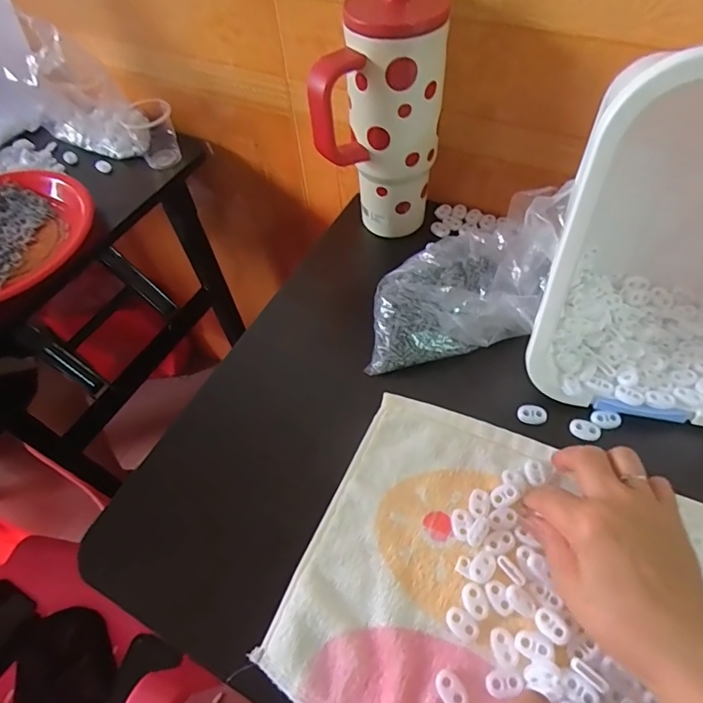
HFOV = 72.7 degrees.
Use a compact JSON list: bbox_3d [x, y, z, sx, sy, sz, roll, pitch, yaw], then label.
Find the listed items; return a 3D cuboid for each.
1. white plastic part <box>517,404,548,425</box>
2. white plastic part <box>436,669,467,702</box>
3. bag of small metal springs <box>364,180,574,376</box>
[{"bbox_3d":[0.150,0.052,0.397,0.023,0.008,0.014,7,57,9],"label":"white plastic part"},{"bbox_3d":[0.061,0.209,0.295,0.014,0.005,0.020,-35,60,-18],"label":"white plastic part"},{"bbox_3d":[0.089,-0.060,0.411,0.143,0.100,0.115,-1,56,4],"label":"bag of small metal springs"}]

